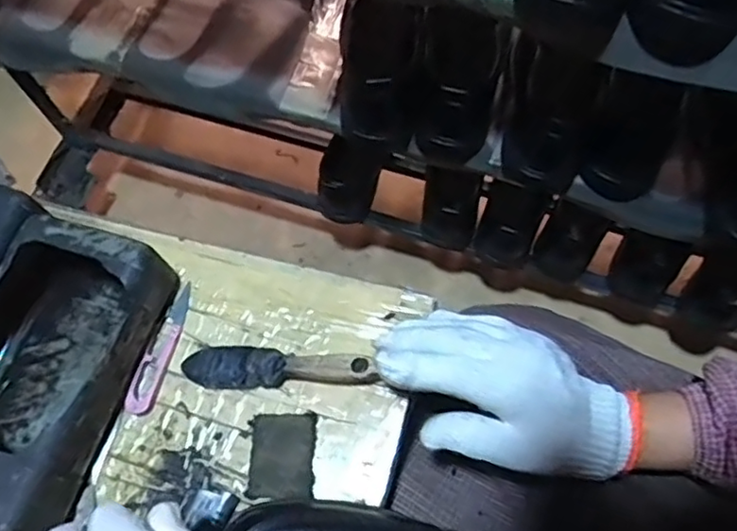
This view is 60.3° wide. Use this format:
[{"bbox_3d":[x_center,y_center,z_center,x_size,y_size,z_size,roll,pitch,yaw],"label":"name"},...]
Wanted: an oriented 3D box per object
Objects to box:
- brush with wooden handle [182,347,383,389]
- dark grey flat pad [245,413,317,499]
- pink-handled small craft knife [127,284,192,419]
[{"bbox_3d":[-0.064,0.072,0.443,0.132,0.020,0.027,2,67,4],"label":"brush with wooden handle"},{"bbox_3d":[-0.059,0.128,0.430,0.045,0.009,0.054,-2,67,2],"label":"dark grey flat pad"},{"bbox_3d":[-0.153,0.061,0.469,0.020,0.006,0.098,14,68,8],"label":"pink-handled small craft knife"}]

